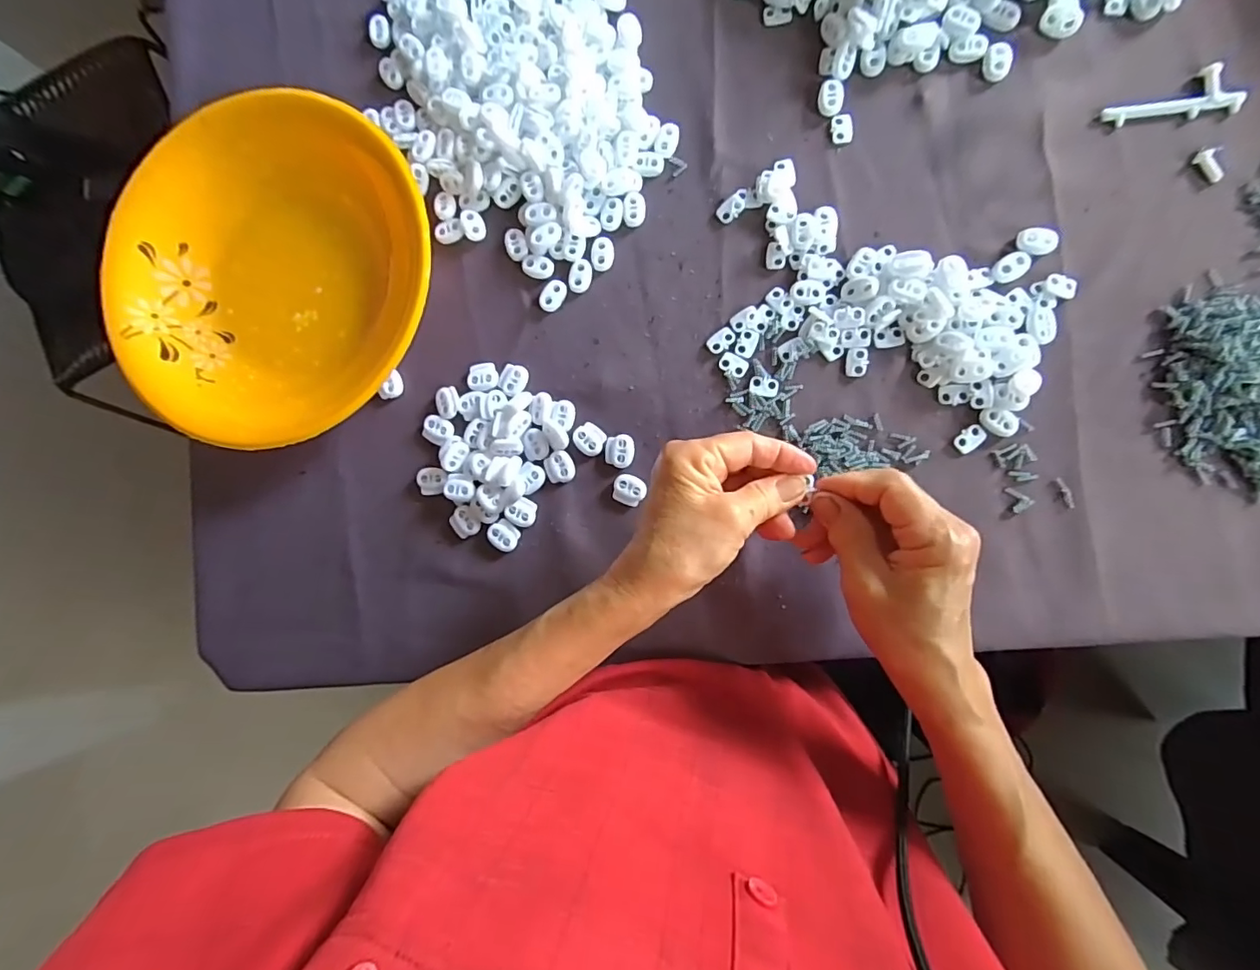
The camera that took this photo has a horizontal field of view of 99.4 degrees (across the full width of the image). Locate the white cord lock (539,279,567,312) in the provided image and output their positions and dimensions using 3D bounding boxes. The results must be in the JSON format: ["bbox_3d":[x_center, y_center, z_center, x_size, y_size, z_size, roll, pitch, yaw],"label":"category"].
[{"bbox_3d":[-0.054,-0.131,0.371,0.015,0.004,0.022,31,92,8],"label":"white cord lock"}]

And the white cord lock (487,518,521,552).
[{"bbox_3d":[-0.087,0.035,0.370,0.021,0.005,0.019,42,93,8],"label":"white cord lock"}]

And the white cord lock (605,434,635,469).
[{"bbox_3d":[-0.007,-0.023,0.363,0.020,0.004,0.023,6,88,8],"label":"white cord lock"}]

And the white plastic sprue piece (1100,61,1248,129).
[{"bbox_3d":[0.330,-0.236,0.325,0.074,0.006,0.028,-4,87,8],"label":"white plastic sprue piece"}]

